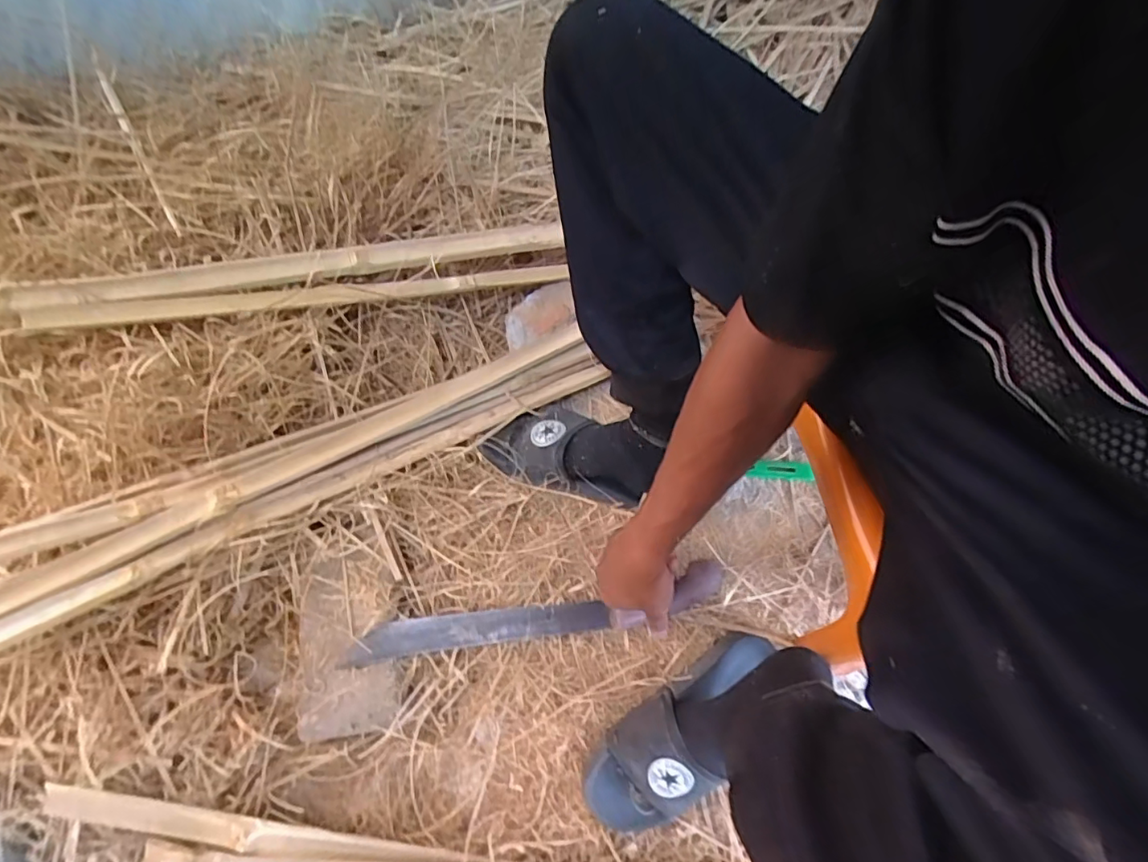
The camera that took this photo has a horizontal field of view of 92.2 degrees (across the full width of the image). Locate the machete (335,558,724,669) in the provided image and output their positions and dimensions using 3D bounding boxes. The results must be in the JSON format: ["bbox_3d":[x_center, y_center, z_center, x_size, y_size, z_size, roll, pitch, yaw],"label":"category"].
[{"bbox_3d":[-0.033,0.201,0.604,0.418,0.028,0.051,-8,67,-7],"label":"machete"}]

